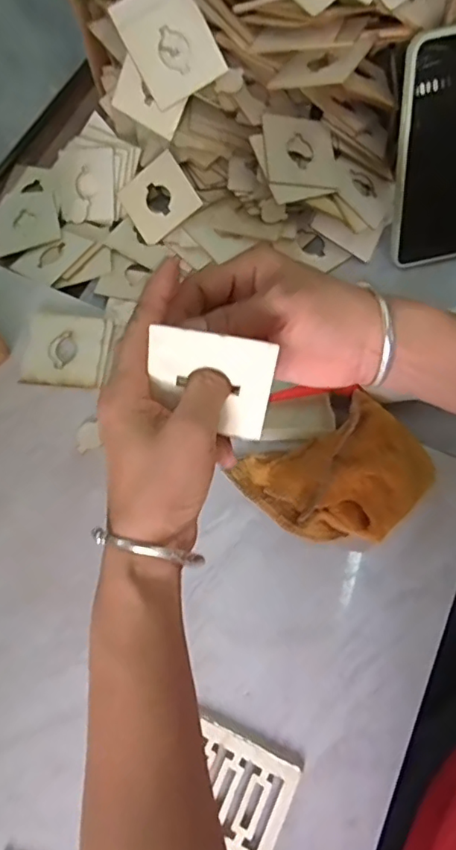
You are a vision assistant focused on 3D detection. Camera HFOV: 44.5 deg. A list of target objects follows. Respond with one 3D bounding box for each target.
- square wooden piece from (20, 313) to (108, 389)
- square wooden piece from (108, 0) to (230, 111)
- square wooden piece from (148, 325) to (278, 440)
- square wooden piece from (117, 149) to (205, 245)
[{"bbox_3d":[-0.134,-0.062,0.456,0.065,0.005,0.063,5,70,1],"label":"square wooden piece"},{"bbox_3d":[-0.044,-0.292,0.423,0.061,0.005,0.073,-30,114,1],"label":"square wooden piece"},{"bbox_3d":[-0.009,-0.020,0.283,0.060,0.059,0.004,11,43,1],"label":"square wooden piece"},{"bbox_3d":[-0.062,-0.204,0.499,0.062,0.005,0.061,-37,83,16],"label":"square wooden piece"}]

